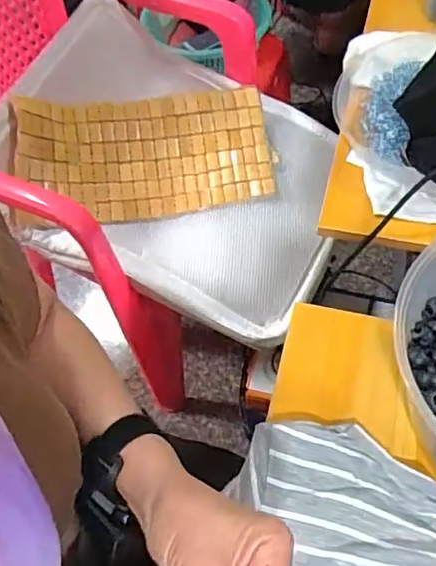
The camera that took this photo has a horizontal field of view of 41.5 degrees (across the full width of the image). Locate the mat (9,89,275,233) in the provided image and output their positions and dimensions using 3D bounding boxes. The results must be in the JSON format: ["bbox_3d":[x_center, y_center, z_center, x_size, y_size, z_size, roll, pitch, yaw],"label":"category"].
[{"bbox_3d":[-0.103,-0.188,0.829,0.361,0.053,0.203,-14,82,-9],"label":"mat"}]

